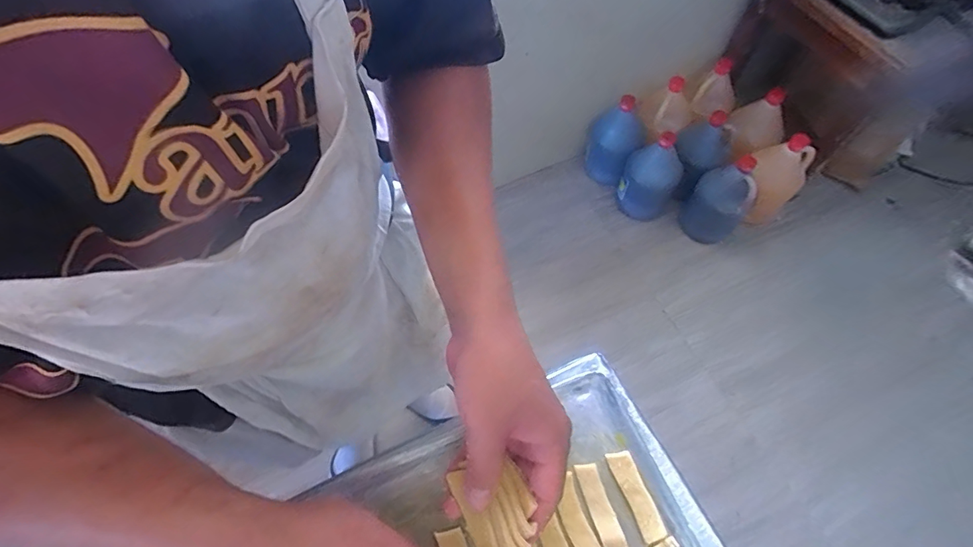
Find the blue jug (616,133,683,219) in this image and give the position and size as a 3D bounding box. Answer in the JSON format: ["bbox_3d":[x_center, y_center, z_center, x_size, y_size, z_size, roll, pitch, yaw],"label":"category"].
[{"bbox_3d":[0.500,-0.278,1.402,0.152,0.234,0.144,-1,64,2],"label":"blue jug"}]

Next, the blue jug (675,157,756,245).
[{"bbox_3d":[0.669,-0.210,1.340,0.151,0.265,0.135,29,66,18],"label":"blue jug"}]

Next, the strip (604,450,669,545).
[{"bbox_3d":[0.104,0.154,0.319,0.017,0.004,0.058,-20,65,-8],"label":"strip"}]

